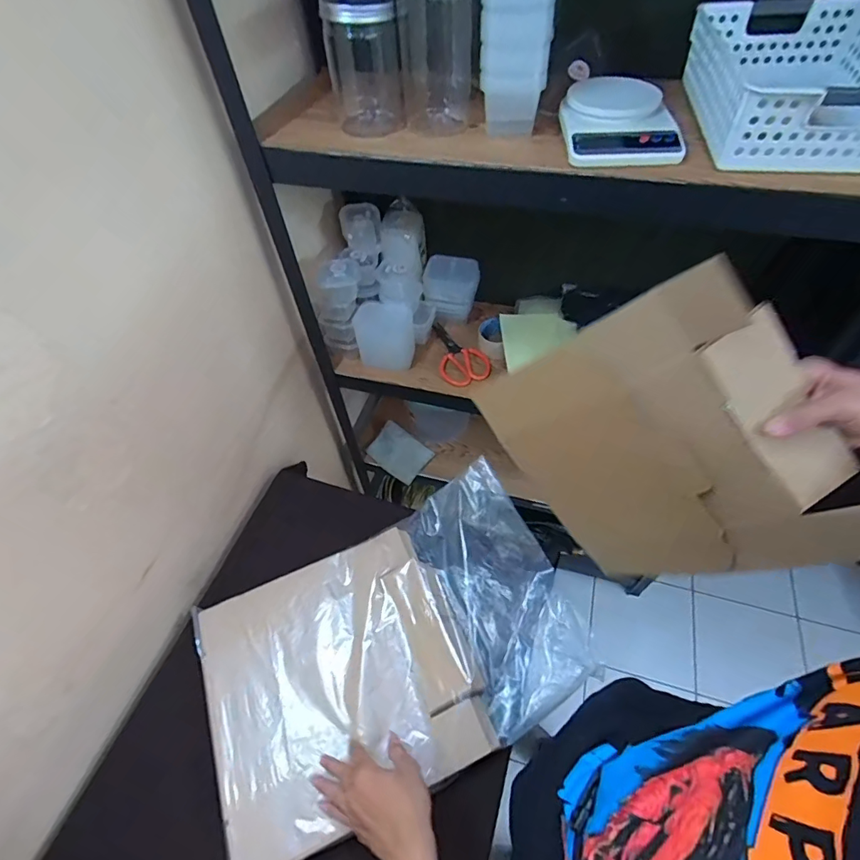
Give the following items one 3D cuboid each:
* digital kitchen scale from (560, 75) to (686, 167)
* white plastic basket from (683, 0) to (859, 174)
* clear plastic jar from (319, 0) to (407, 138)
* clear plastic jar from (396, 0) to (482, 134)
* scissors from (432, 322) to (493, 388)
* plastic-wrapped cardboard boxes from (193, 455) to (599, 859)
[{"bbox_3d":[0.234,-0.385,0.570,0.131,0.035,0.172,1,55,4],"label":"digital kitchen scale"},{"bbox_3d":[0.444,-0.420,0.551,0.214,0.084,0.306,4,55,6],"label":"white plastic basket"},{"bbox_3d":[-0.086,-0.479,0.611,0.091,0.146,0.089,-7,55,-2],"label":"clear plastic jar"},{"bbox_3d":[0.010,-0.491,0.593,0.099,0.172,0.088,-3,55,1],"label":"clear plastic jar"},{"bbox_3d":[0.050,-0.166,1.007,0.109,0.017,0.180,-31,58,-17],"label":"scissors"},{"bbox_3d":[-0.060,0.318,0.688,0.536,0.065,0.351,-23,59,-11],"label":"plastic-wrapped cardboard boxes"}]

